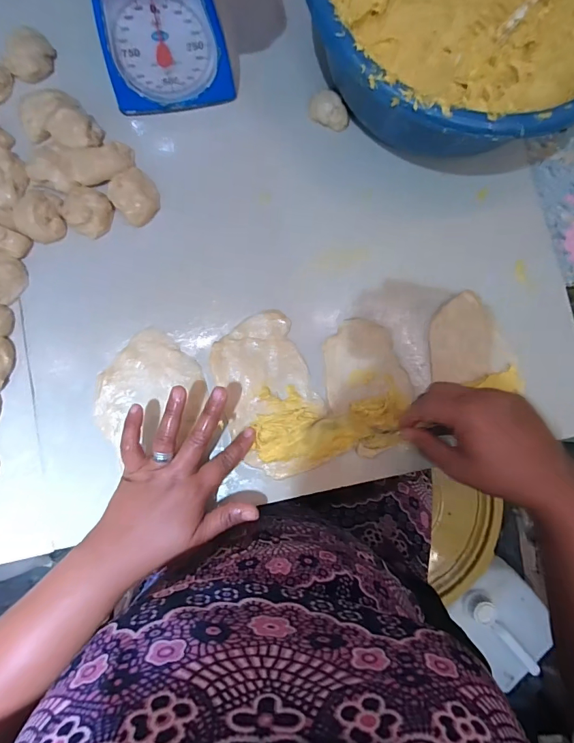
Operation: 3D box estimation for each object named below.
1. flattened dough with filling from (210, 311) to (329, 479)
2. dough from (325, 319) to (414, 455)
[{"bbox_3d":[-0.017,0.024,0.395,0.091,0.021,0.157,-21,87,-8],"label":"flattened dough with filling"},{"bbox_3d":[0.083,0.014,0.405,0.083,0.022,0.135,-6,85,-7],"label":"dough"}]

